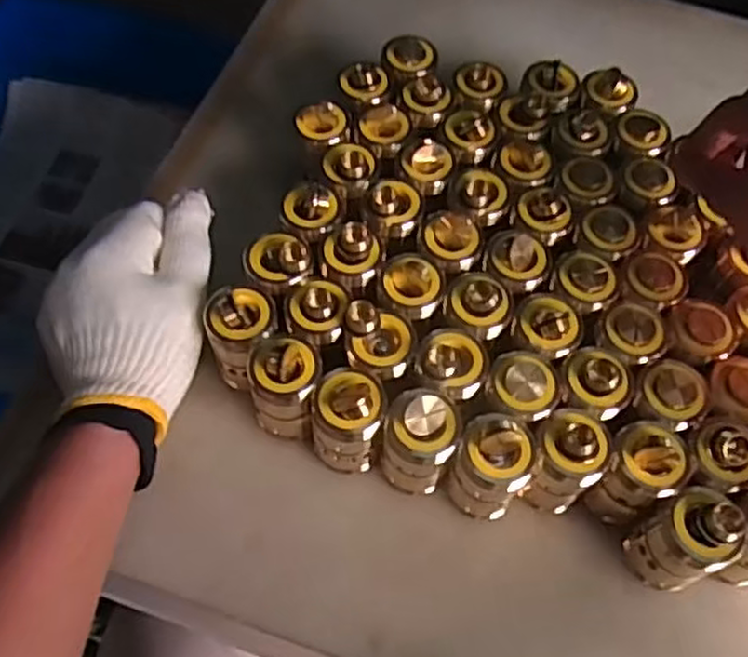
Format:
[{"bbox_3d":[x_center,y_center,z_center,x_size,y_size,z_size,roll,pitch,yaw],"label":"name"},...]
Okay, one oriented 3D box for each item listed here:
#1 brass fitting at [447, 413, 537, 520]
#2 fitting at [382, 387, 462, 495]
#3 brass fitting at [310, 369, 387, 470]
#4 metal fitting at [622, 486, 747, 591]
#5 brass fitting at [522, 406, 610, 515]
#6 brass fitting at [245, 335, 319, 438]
[{"bbox_3d":[0.062,0.074,0.388,0.039,0.072,0.035,-18,64,-12],"label":"brass fitting"},{"bbox_3d":[0.025,0.060,0.397,0.037,0.073,0.042,22,62,8],"label":"fitting"},{"bbox_3d":[-0.015,0.051,0.400,0.037,0.072,0.041,-7,62,-7],"label":"brass fitting"},{"bbox_3d":[0.157,0.108,0.374,0.034,0.070,0.038,-21,64,-14],"label":"metal fitting"},{"bbox_3d":[0.103,0.071,0.397,0.035,0.071,0.037,1,61,-2],"label":"brass fitting"},{"bbox_3d":[-0.048,0.033,0.405,0.036,0.072,0.031,-10,62,-8],"label":"brass fitting"}]

